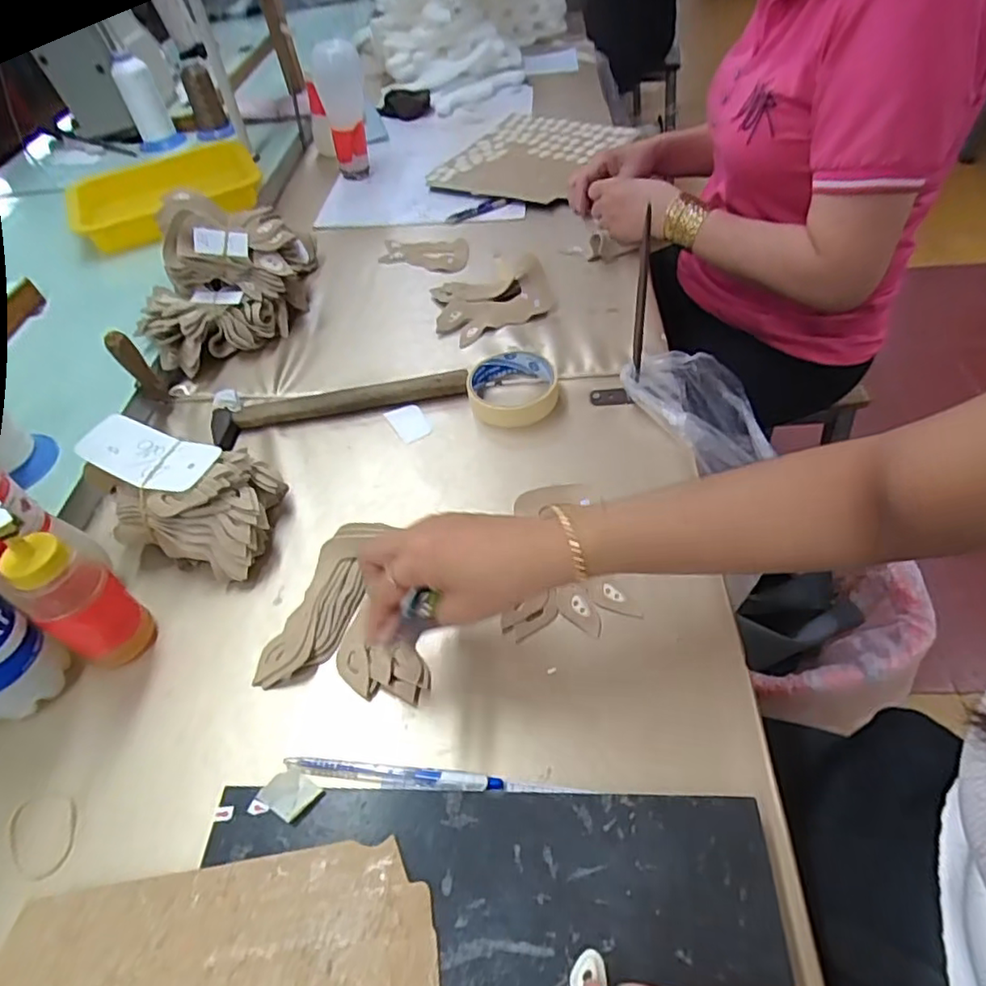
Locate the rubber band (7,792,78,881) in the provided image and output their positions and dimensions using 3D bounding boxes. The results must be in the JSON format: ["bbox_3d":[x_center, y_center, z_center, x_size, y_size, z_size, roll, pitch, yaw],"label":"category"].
[{"bbox_3d":[-0.277,0.210,0.386,0.041,0.005,0.056,-25,51,-16],"label":"rubber band"}]

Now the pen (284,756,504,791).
[{"bbox_3d":[-0.063,0.174,0.390,0.136,0.011,0.013,2,49,8],"label":"pen"}]

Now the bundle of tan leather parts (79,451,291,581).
[{"bbox_3d":[-0.238,0.006,0.514,0.124,0.070,0.099,11,51,15],"label":"bundle of tan leather parts"}]

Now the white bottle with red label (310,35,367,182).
[{"bbox_3d":[-0.218,-0.567,0.939,0.064,0.192,0.082,-13,49,-5],"label":"white bottle with red label"}]

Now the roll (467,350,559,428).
[{"bbox_3d":[0.020,-0.104,0.611,0.086,0.024,0.095,-1,49,5],"label":"roll"}]

